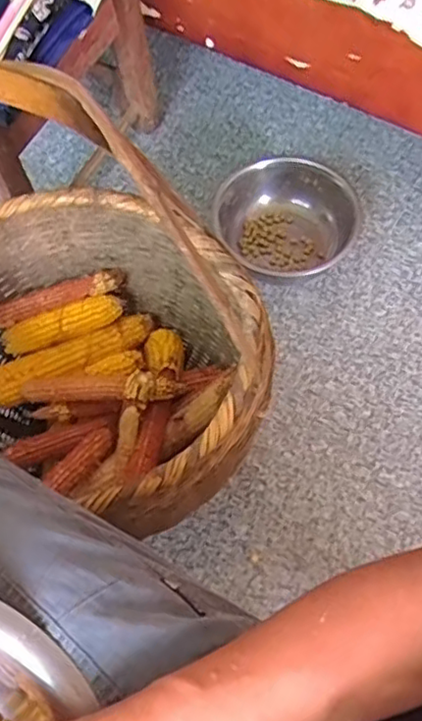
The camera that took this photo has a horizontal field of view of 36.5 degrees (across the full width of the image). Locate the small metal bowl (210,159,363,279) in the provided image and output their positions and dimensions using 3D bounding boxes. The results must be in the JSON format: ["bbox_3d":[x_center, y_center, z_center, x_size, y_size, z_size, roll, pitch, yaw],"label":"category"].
[{"bbox_3d":[0.117,-0.224,1.005,0.204,0.100,0.181,-33,68,-13],"label":"small metal bowl"}]

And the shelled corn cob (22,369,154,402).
[{"bbox_3d":[-0.146,0.030,0.783,0.185,0.039,0.043,-4,59,29],"label":"shelled corn cob"}]

